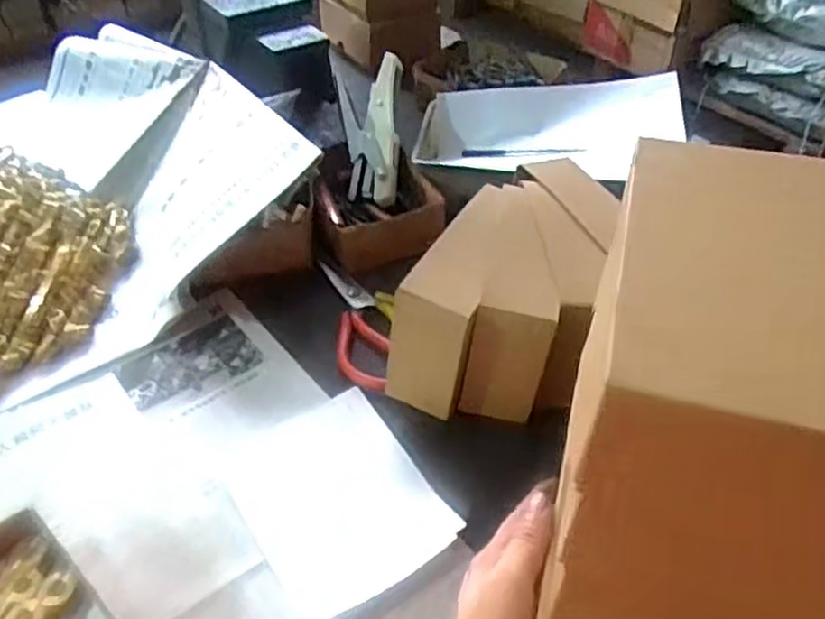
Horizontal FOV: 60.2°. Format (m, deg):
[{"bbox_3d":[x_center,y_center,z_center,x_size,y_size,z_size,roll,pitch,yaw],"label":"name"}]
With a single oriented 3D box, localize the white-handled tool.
[{"bbox_3d":[-0.048,-0.194,0.767,0.069,0.021,0.163,0,80,2],"label":"white-handled tool"}]

